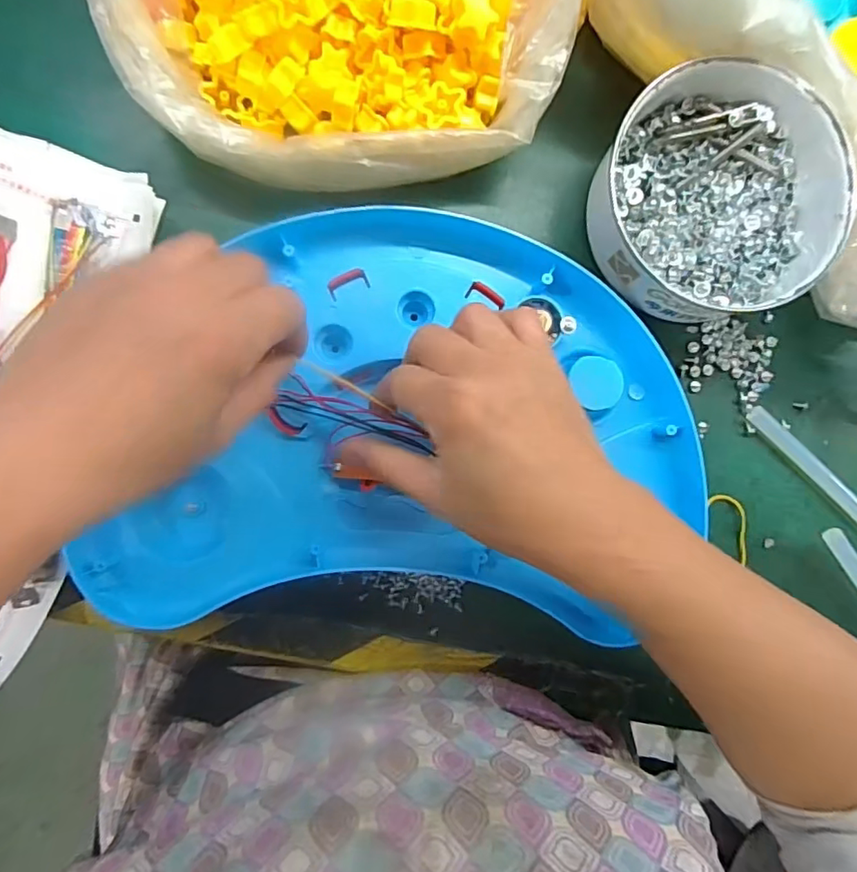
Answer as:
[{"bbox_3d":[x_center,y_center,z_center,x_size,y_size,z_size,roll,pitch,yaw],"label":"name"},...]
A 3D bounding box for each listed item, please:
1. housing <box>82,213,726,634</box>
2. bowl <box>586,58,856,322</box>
[{"bbox_3d":[-0.006,-0.010,0.307,0.318,0.029,0.228,5,89,-6],"label":"housing"},{"bbox_3d":[0.171,-0.142,0.333,0.137,0.060,0.134,0,89,-6],"label":"bowl"}]

